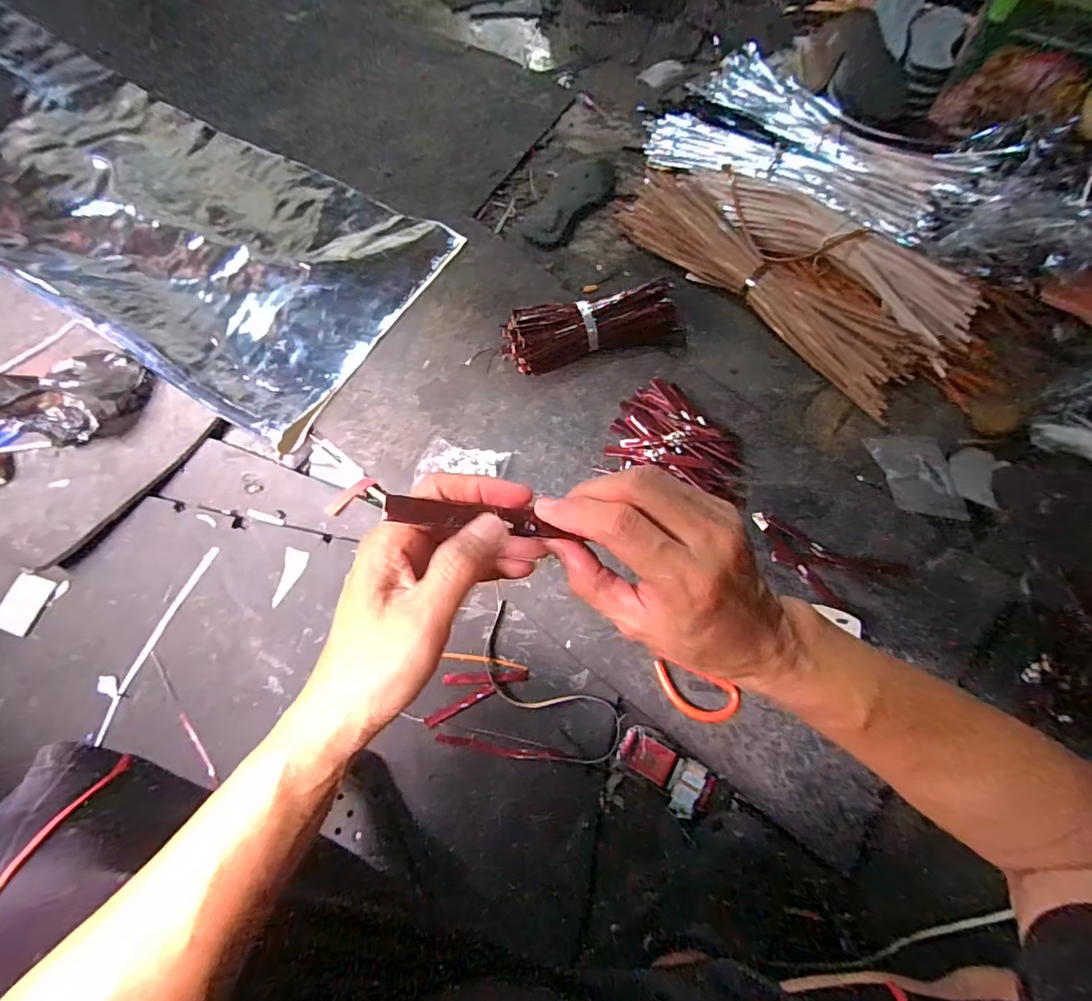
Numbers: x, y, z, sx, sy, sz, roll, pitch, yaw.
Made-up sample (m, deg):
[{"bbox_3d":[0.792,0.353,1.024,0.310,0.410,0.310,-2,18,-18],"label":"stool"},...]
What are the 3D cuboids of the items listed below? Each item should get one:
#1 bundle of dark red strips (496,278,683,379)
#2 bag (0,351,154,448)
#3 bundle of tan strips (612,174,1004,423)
[{"bbox_3d":[0.068,-0.255,0.773,0.262,0.082,0.090,-11,73,-6],"label":"bundle of dark red strips"},{"bbox_3d":[-0.713,-0.171,0.751,0.151,0.088,0.162,19,73,4],"label":"bag"},{"bbox_3d":[0.429,-0.382,0.836,0.632,0.106,0.299,43,76,10],"label":"bundle of tan strips"}]

